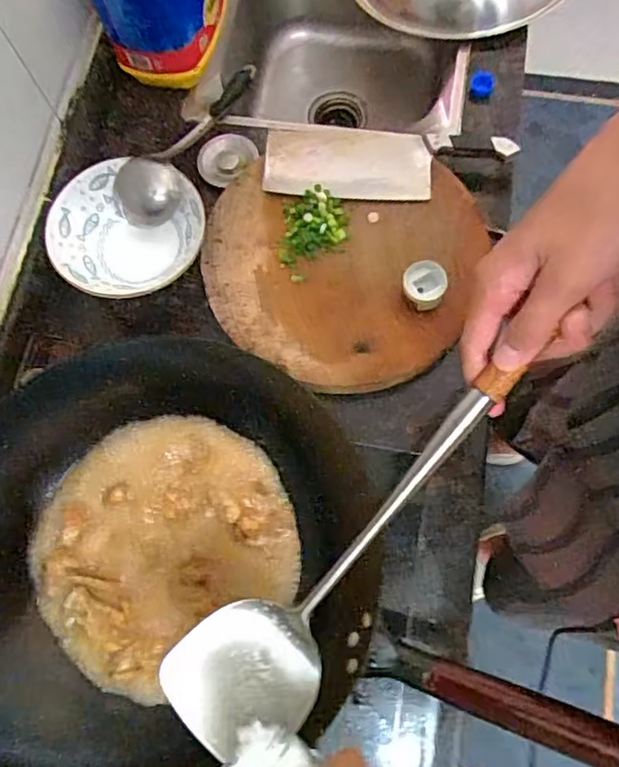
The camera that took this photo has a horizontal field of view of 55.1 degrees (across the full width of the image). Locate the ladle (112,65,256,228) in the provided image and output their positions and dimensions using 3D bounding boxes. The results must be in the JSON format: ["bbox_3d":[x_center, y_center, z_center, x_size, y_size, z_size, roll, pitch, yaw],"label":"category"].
[{"bbox_3d":[-0.163,-0.332,0.802,0.073,0.052,0.295,21,61,8],"label":"ladle"}]

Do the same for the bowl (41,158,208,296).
[{"bbox_3d":[-0.230,-0.183,0.756,0.185,0.067,0.176,-1,74,2],"label":"bowl"}]

